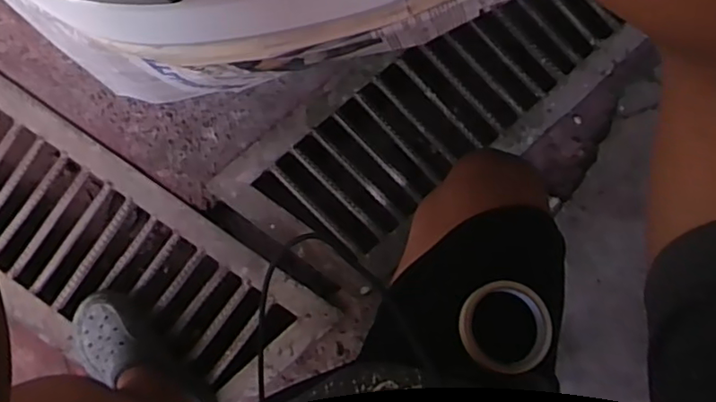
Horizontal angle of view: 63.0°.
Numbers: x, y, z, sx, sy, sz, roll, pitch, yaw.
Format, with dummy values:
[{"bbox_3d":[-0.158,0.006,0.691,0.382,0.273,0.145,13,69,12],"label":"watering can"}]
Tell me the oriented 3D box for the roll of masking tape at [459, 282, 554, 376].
[{"bbox_3d":[0.154,0.131,0.614,0.093,0.025,0.095,0,84,0],"label":"roll of masking tape"}]

